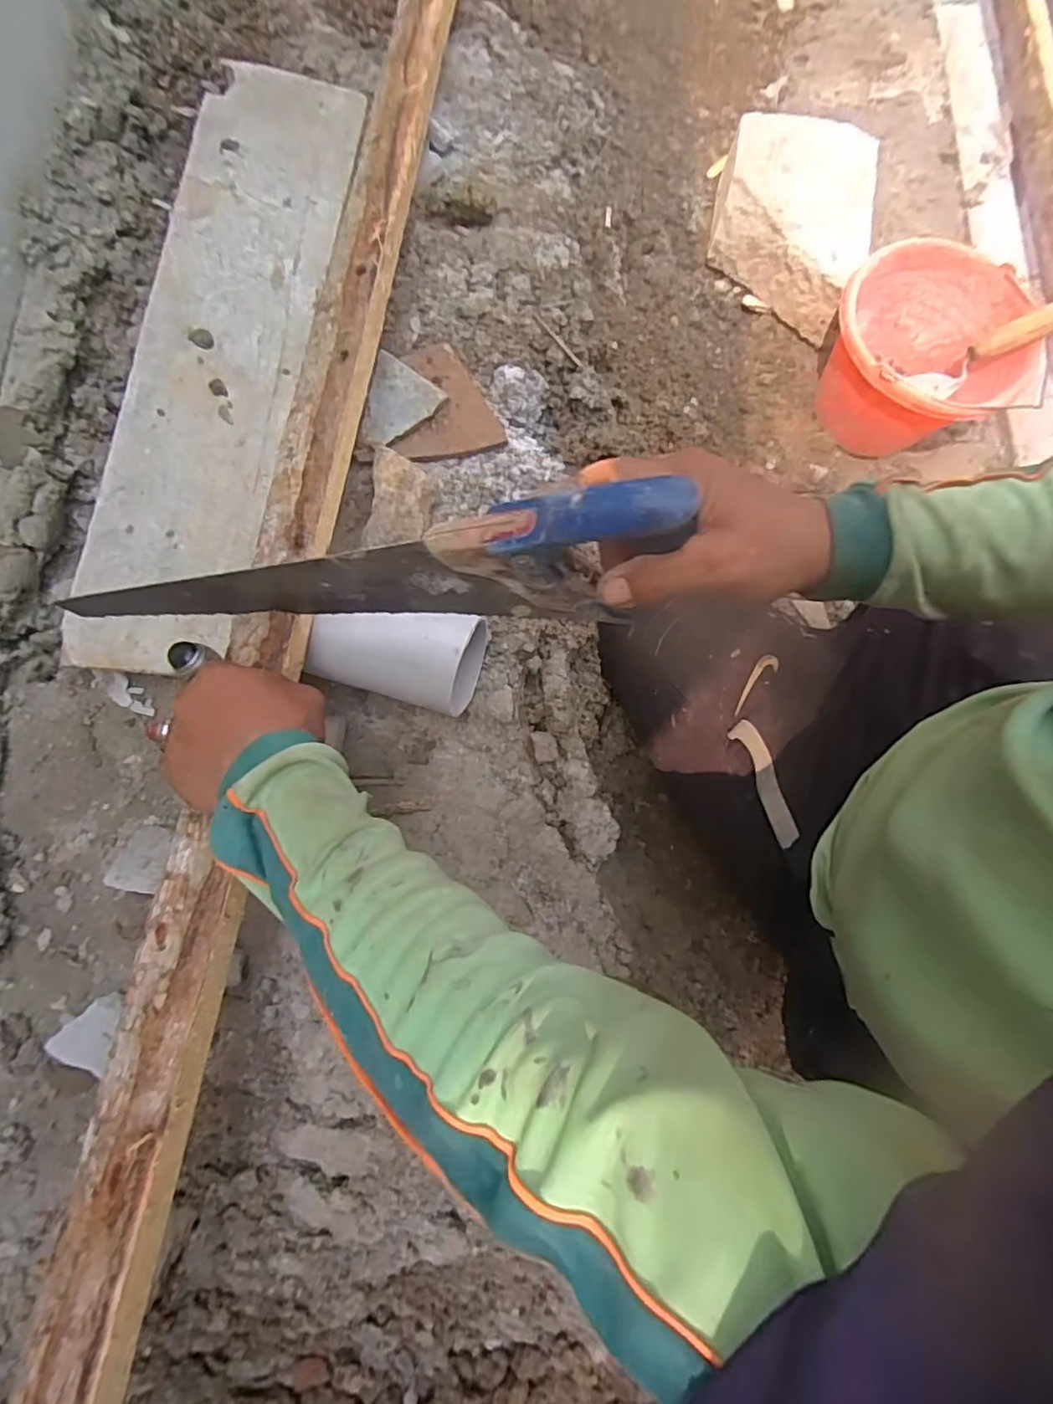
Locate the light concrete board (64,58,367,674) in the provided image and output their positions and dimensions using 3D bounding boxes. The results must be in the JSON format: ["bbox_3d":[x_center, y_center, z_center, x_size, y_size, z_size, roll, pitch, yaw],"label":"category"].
[{"bbox_3d":[-0.303,-0.356,0.589,0.162,0.030,0.667,8,79,2],"label":"light concrete board"}]

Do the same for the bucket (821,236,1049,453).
[{"bbox_3d":[0.505,-0.446,0.790,0.214,0.153,0.227,0,78,1],"label":"bucket"}]

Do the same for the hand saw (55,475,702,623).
[{"bbox_3d":[-0.105,-0.077,0.404,0.424,0.113,0.028,-2,78,22],"label":"hand saw"}]

